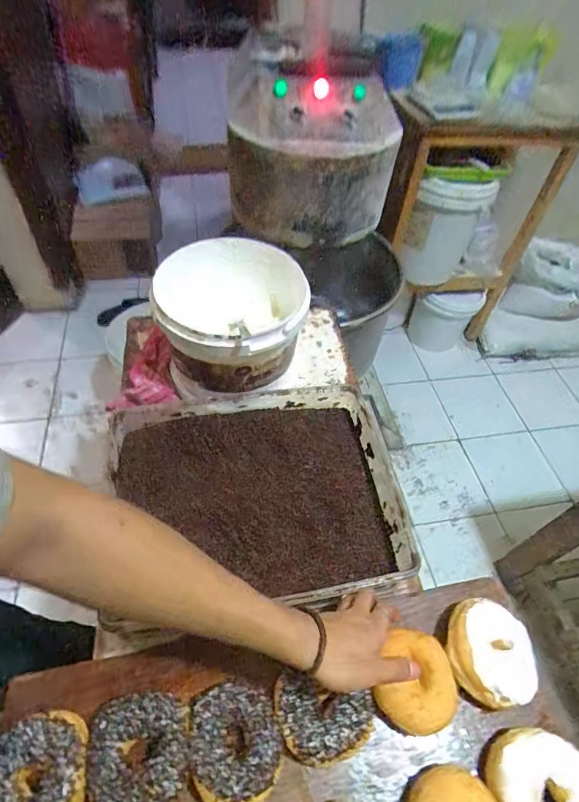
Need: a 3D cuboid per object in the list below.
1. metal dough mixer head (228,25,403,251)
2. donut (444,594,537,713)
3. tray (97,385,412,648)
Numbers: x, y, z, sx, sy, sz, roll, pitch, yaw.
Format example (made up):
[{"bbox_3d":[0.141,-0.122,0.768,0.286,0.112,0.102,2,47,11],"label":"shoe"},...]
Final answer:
[{"bbox_3d":[0.045,-0.613,1.052,0.362,0.296,0.384,-4,52,-9],"label":"metal dough mixer head"},{"bbox_3d":[0.221,0.281,0.487,0.098,0.044,0.098,3,51,-4],"label":"donut"},{"bbox_3d":[-0.043,0.124,0.566,0.375,0.051,0.297,-3,52,-8],"label":"tray"}]

